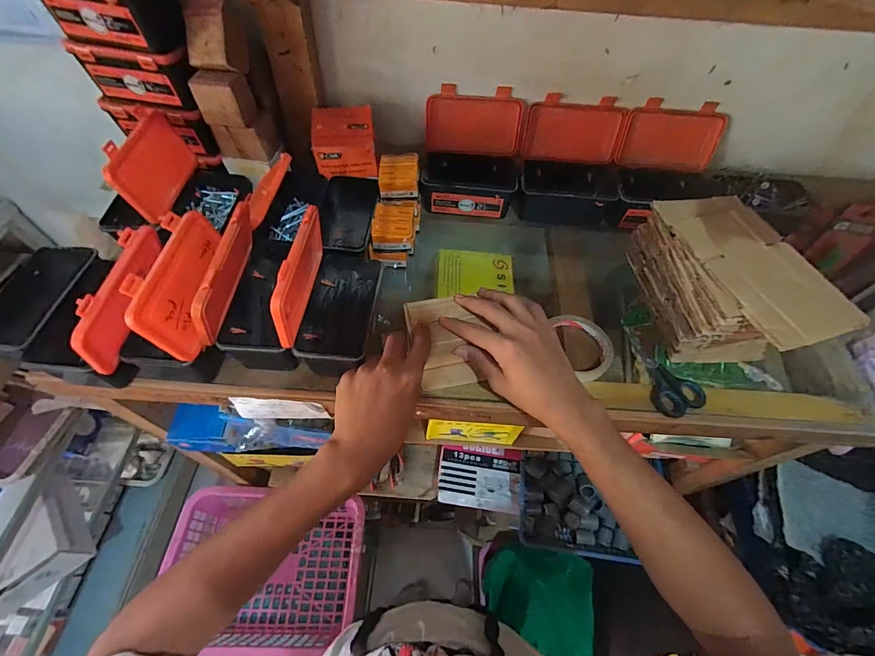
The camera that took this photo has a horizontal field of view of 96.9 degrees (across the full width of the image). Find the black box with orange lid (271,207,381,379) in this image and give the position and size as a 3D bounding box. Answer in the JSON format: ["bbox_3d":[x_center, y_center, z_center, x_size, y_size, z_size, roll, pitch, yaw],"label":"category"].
[{"bbox_3d":[-0.111,-0.048,0.425,0.084,0.120,0.154,1,57,-2],"label":"black box with orange lid"}]

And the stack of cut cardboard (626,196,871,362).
[{"bbox_3d":[0.346,-0.049,0.474,0.134,0.111,0.216,-5,57,-6],"label":"stack of cut cardboard"}]

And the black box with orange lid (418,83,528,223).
[{"bbox_3d":[0.051,-0.258,0.590,0.144,0.127,0.117,5,57,1],"label":"black box with orange lid"}]

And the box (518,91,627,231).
[{"bbox_3d":[0.202,-0.242,0.594,0.150,0.135,0.119,3,57,-1],"label":"box"}]

